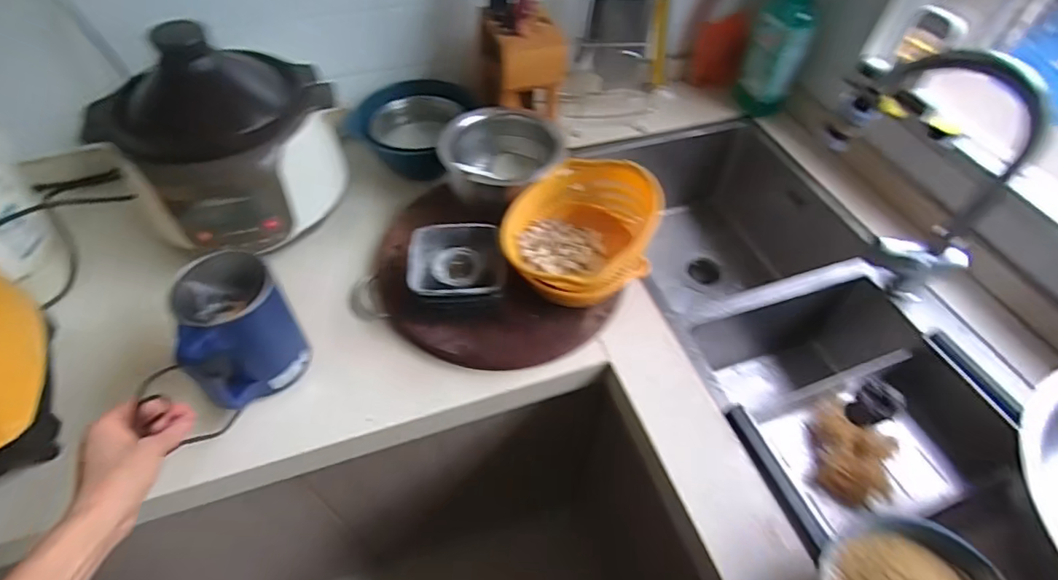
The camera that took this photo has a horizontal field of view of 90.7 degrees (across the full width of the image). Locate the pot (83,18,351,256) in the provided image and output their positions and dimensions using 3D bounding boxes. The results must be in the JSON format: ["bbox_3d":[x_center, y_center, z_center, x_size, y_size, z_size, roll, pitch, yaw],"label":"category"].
[{"bbox_3d":[-0.409,-0.211,0.704,0.231,0.229,0.247,1,52,-1],"label":"pot"}]

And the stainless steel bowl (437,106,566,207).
[{"bbox_3d":[-0.040,-0.186,0.756,0.164,0.097,0.152,1,52,-1],"label":"stainless steel bowl"}]

